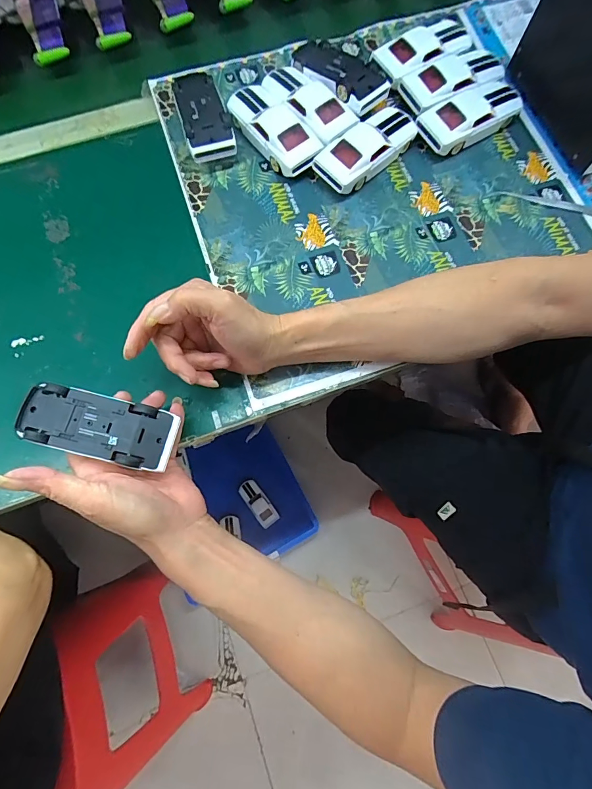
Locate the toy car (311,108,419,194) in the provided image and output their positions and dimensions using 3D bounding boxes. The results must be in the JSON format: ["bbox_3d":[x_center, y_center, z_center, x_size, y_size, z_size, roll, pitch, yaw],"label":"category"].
[{"bbox_3d":[0.083,-0.281,0.434,0.055,0.036,0.130,44,78,11],"label":"toy car"}]

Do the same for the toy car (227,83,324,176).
[{"bbox_3d":[-0.024,-0.308,0.443,0.055,0.034,0.130,-40,78,-11],"label":"toy car"}]

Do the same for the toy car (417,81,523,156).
[{"bbox_3d":[0.208,-0.326,0.445,0.128,0.036,0.053,-27,76,-8],"label":"toy car"}]

